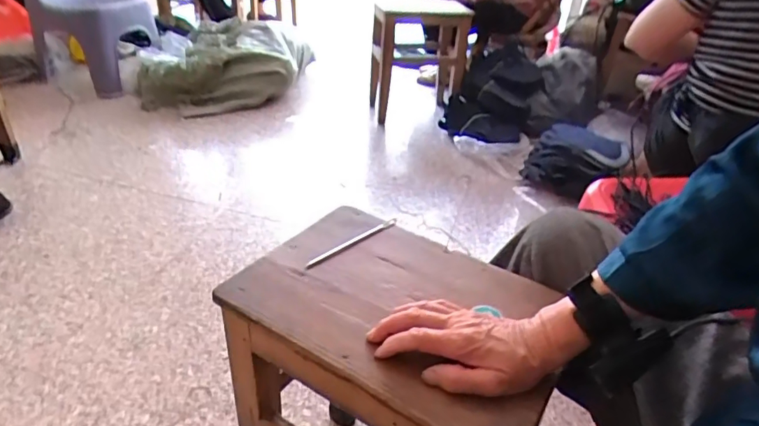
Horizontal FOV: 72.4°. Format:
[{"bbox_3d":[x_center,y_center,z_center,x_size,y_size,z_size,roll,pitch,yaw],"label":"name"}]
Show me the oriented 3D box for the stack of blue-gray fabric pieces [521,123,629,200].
[{"bbox_3d":[0.627,-0.177,1.682,0.286,0.165,0.222,-1,33,-7],"label":"stack of blue-gray fabric pieces"}]

